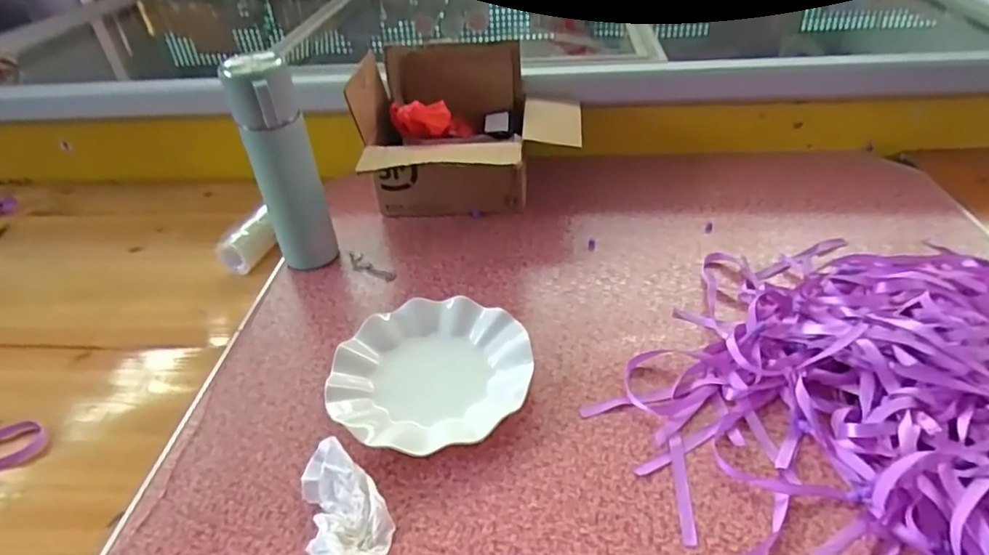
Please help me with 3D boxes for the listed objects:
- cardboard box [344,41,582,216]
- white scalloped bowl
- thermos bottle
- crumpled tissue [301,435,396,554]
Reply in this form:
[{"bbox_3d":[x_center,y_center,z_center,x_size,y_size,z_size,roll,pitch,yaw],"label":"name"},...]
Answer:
[{"bbox_3d":[-0.030,-0.182,0.765,0.275,0.189,0.214,-5,38,1],"label":"cardboard box"},{"bbox_3d":[-0.059,0.089,0.544,0.173,0.026,0.177,-3,38,3],"label":"white scalloped bowl"},{"bbox_3d":[-0.227,-0.108,0.641,0.066,0.250,0.063,-16,39,-14],"label":"thermos bottle"},{"bbox_3d":[-0.117,0.172,0.443,0.057,0.029,0.099,-19,40,-17],"label":"crumpled tissue"}]

